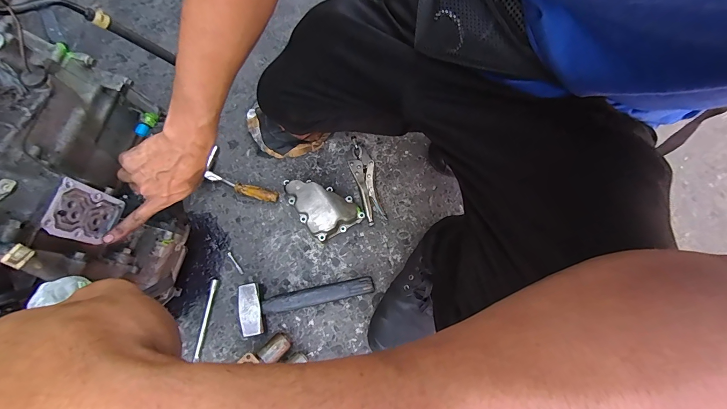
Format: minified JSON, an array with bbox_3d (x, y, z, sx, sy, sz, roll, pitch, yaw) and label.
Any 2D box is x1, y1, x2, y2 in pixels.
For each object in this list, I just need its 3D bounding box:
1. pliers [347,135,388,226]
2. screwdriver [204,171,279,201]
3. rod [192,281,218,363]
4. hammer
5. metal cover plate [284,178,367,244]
[{"bbox_3d":[0.004,-0.052,0.702,0.047,0.023,0.188,-13,74,-5],"label":"pliers"},{"bbox_3d":[-0.256,-0.035,0.693,0.166,0.029,0.024,18,73,4],"label":"screwdriver"},{"bbox_3d":[-0.299,0.216,0.628,0.012,0.006,0.145,8,73,1],"label":"rod"},{"bbox_3d":[-0.105,0.173,0.626,0.247,0.039,0.090,-12,73,-5],"label":"hammer"},{"bbox_3d":[-0.084,-0.008,0.674,0.112,0.055,0.148,-32,76,-10],"label":"metal cover plate"}]

